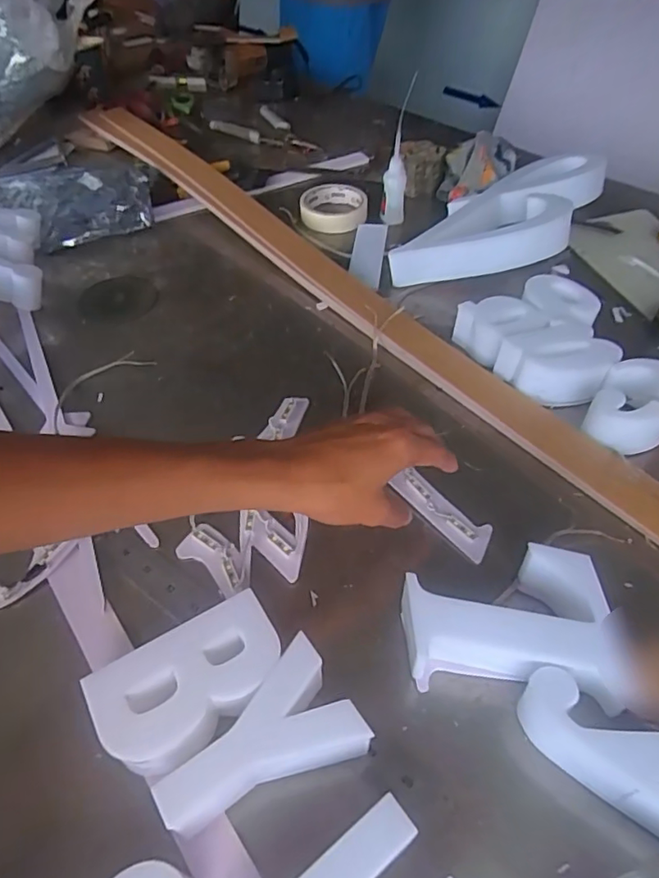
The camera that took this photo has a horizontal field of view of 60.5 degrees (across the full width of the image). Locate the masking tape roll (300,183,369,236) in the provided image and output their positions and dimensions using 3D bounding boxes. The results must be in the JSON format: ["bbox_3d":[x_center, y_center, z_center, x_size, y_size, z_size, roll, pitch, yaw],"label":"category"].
[{"bbox_3d":[0.006,-0.313,0.763,0.087,0.021,0.087,0,49,0],"label":"masking tape roll"}]

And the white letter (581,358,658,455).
[{"bbox_3d":[0.262,-0.026,0.486,0.062,0.049,0.085,28,55,23],"label":"white letter"}]

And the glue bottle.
[{"bbox_3d":[0.083,-0.353,0.704,0.031,0.164,0.024,3,49,3],"label":"glue bottle"}]

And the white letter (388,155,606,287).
[{"bbox_3d":[0.219,-0.263,0.675,0.144,0.064,0.290,32,56,26],"label":"white letter"}]

